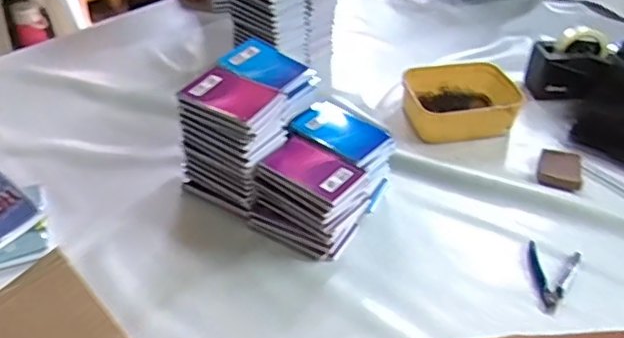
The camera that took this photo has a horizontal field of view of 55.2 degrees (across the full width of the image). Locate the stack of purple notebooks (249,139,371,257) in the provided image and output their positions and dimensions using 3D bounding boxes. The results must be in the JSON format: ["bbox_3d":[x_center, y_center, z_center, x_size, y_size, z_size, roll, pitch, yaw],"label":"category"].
[{"bbox_3d":[-0.006,0.042,0.851,0.151,0.110,0.112,21,43,23],"label":"stack of purple notebooks"}]

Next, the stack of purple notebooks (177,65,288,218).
[{"bbox_3d":[-0.118,-0.034,0.886,0.138,0.183,0.104,20,42,22],"label":"stack of purple notebooks"}]

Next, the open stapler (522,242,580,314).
[{"bbox_3d":[0.318,0.137,0.817,0.067,0.025,0.116,23,44,25],"label":"open stapler"}]

